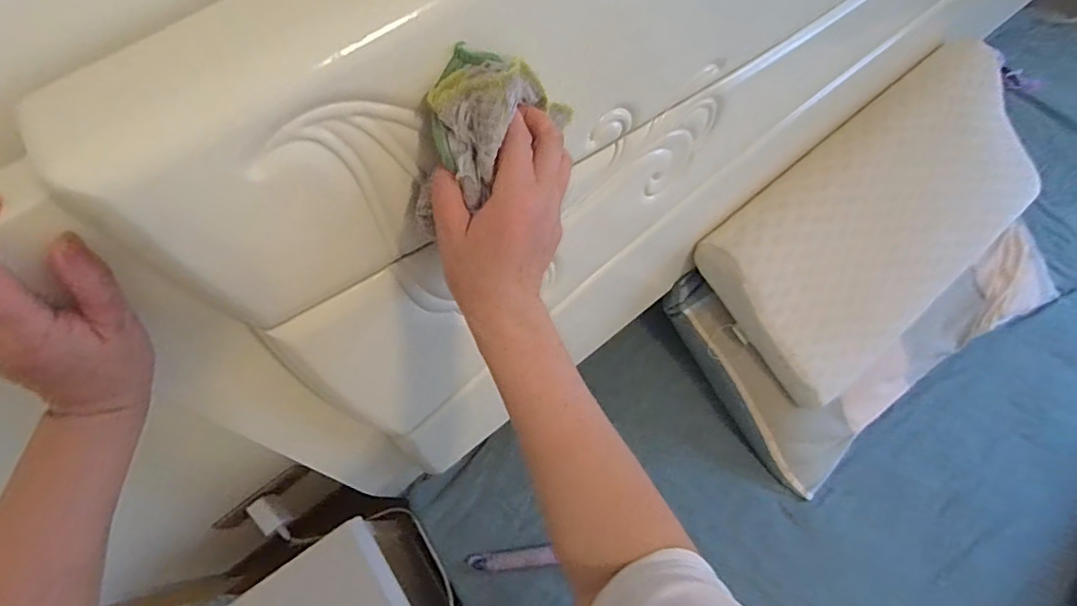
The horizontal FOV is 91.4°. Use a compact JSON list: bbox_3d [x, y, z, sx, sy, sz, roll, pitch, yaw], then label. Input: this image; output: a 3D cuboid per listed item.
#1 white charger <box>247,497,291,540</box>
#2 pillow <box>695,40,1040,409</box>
[{"bbox_3d":[-0.440,0.356,0.856,0.087,0.020,0.028,37,73,14],"label":"white charger"},{"bbox_3d":[0.551,-0.124,0.845,0.597,0.100,0.343,-36,104,-10],"label":"pillow"}]

